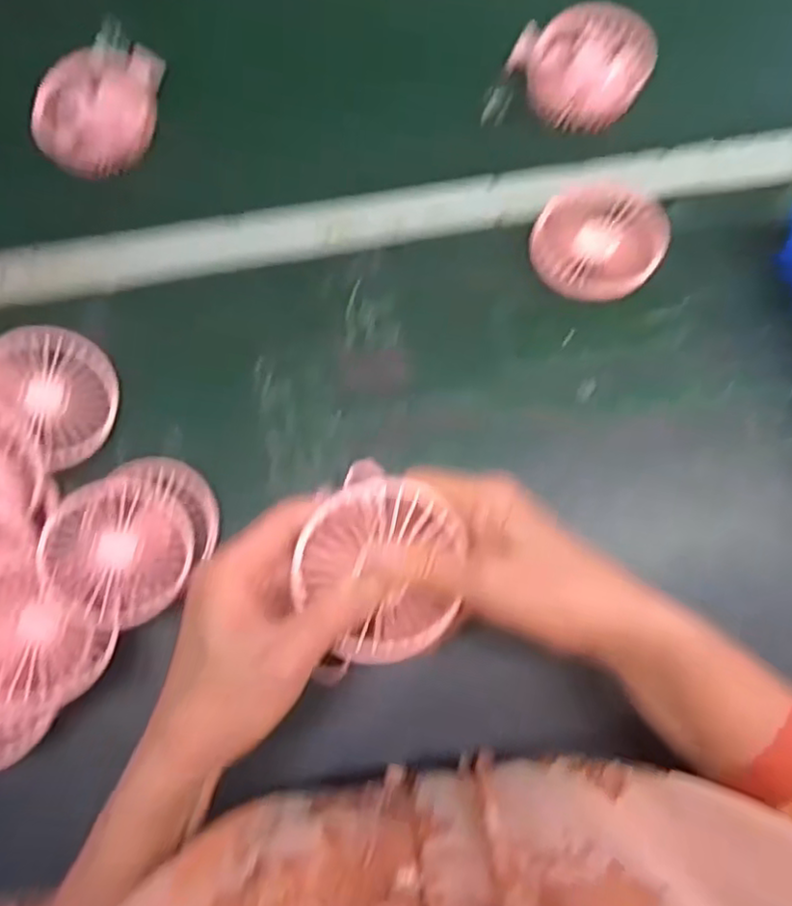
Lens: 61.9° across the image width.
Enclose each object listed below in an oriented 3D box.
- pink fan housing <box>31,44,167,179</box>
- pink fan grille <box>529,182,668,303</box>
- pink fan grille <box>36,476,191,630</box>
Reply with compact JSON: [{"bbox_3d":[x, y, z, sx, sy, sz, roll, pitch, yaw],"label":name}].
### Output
[{"bbox_3d":[-0.239,-0.280,0.540,0.086,0.036,0.104,9,75,4],"label":"pink fan housing"},{"bbox_3d":[0.146,-0.152,0.476,0.086,0.017,0.092,-1,74,2],"label":"pink fan grille"},{"bbox_3d":[-0.173,0.060,0.414,0.085,0.020,0.090,10,63,-20],"label":"pink fan grille"}]

